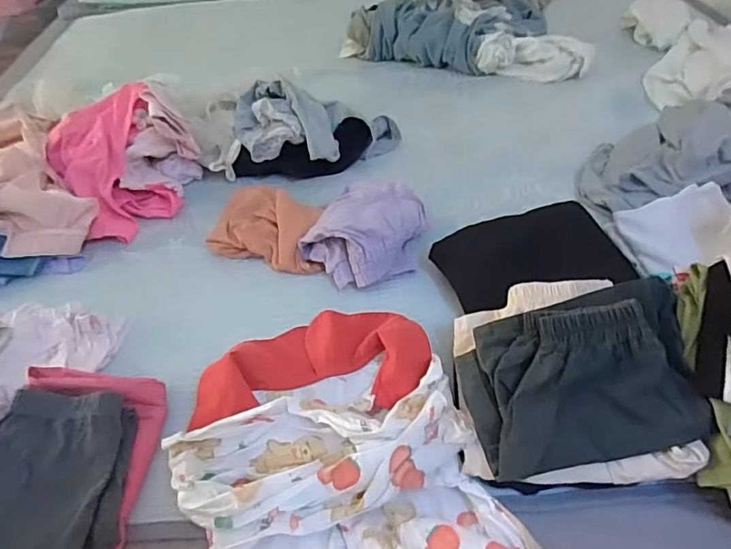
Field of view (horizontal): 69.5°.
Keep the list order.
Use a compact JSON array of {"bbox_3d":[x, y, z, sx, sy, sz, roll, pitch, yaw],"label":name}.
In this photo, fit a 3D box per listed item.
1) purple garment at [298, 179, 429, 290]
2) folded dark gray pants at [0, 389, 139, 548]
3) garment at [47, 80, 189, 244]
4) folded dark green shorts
[{"bbox_3d":[0.002,-0.068,0.745,0.145,0.069,0.183,21,50,25],"label":"purple garment"},{"bbox_3d":[-0.311,0.197,0.509,0.141,0.061,0.171,-3,44,2],"label":"folded dark gray pants"},{"bbox_3d":[-0.407,-0.184,0.860,0.168,0.129,0.232,-27,48,-21],"label":"garment"},{"bbox_3d":[0.212,0.092,0.493,0.197,0.047,0.152,-12,71,2],"label":"folded dark green shorts"}]

